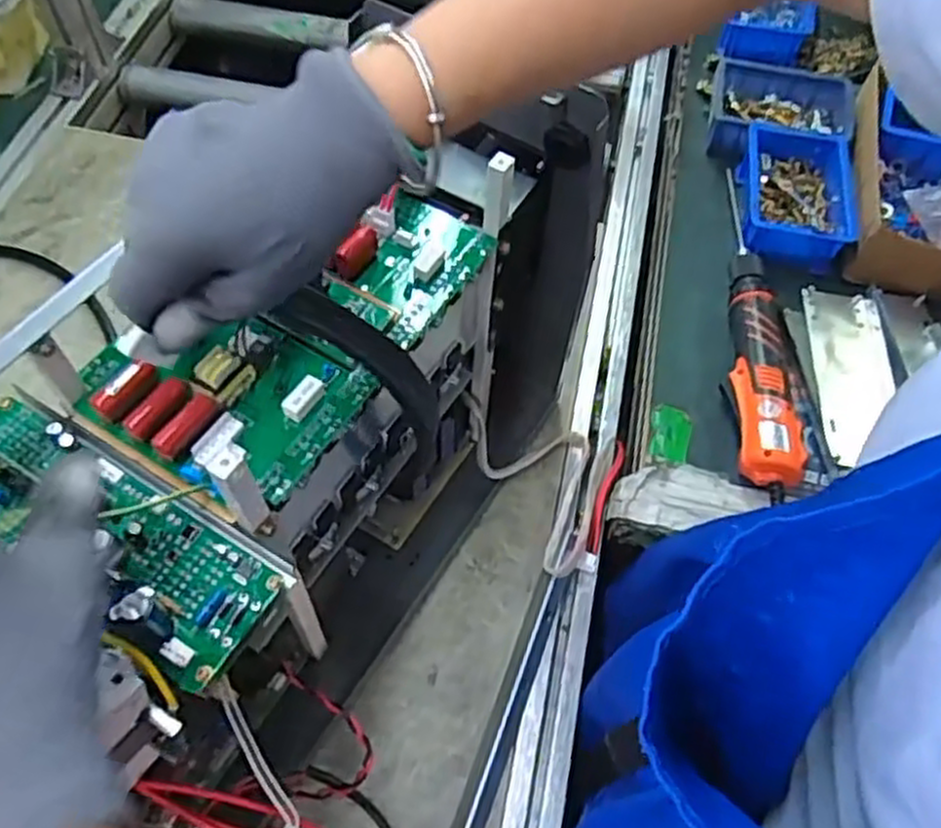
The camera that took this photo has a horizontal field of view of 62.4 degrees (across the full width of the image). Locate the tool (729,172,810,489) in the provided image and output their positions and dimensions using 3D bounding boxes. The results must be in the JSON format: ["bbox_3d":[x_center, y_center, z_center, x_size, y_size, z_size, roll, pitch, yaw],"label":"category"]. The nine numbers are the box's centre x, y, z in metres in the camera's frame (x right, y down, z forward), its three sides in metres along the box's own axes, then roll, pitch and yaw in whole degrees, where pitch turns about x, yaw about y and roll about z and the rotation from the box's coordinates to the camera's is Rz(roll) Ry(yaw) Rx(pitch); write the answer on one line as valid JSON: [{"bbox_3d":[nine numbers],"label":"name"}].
[{"bbox_3d":[0.264,-0.083,0.695,0.066,0.038,0.323,9,59,3],"label":"tool"}]

